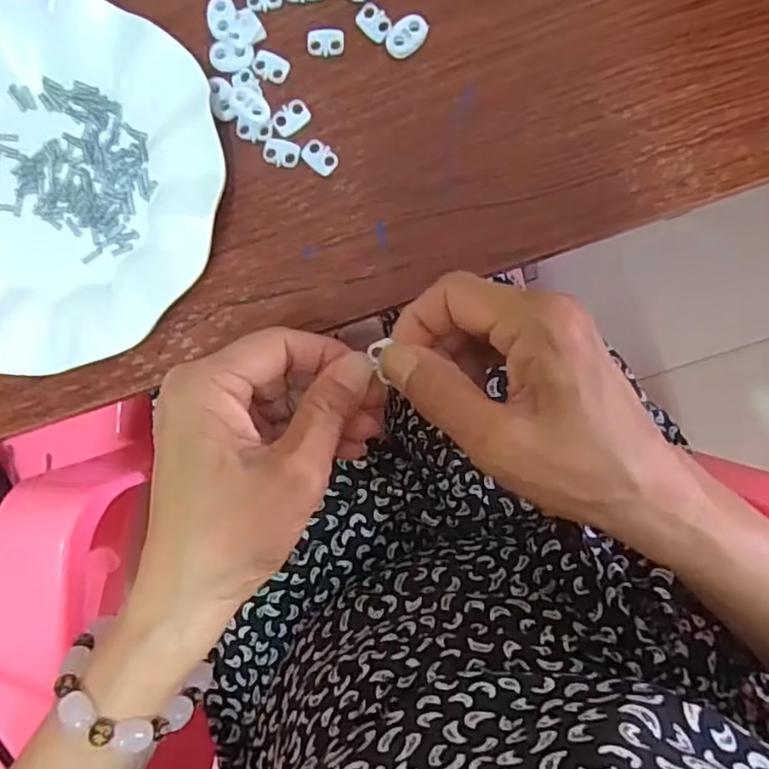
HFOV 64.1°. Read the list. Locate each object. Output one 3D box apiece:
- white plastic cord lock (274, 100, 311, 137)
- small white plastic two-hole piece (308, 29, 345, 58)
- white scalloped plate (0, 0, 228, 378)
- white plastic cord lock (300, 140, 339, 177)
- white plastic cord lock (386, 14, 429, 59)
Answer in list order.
[{"bbox_3d":[-0.048,-0.137,0.315,0.018,0.004,0.012,-35,88,3],"label":"white plastic cord lock"},{"bbox_3d":[-0.030,-0.175,0.314,0.019,0.004,0.013,4,90,4],"label":"small white plastic two-hole piece"},{"bbox_3d":[-0.176,-0.102,0.311,0.185,0.023,0.181,0,90,4],"label":"white scalloped plate"},{"bbox_3d":[-0.033,-0.116,0.313,0.018,0.004,0.013,39,92,3],"label":"white plastic cord lock"},{"bbox_3d":[0.012,-0.175,0.309,0.015,0.005,0.022,41,92,3],"label":"white plastic cord lock"}]

